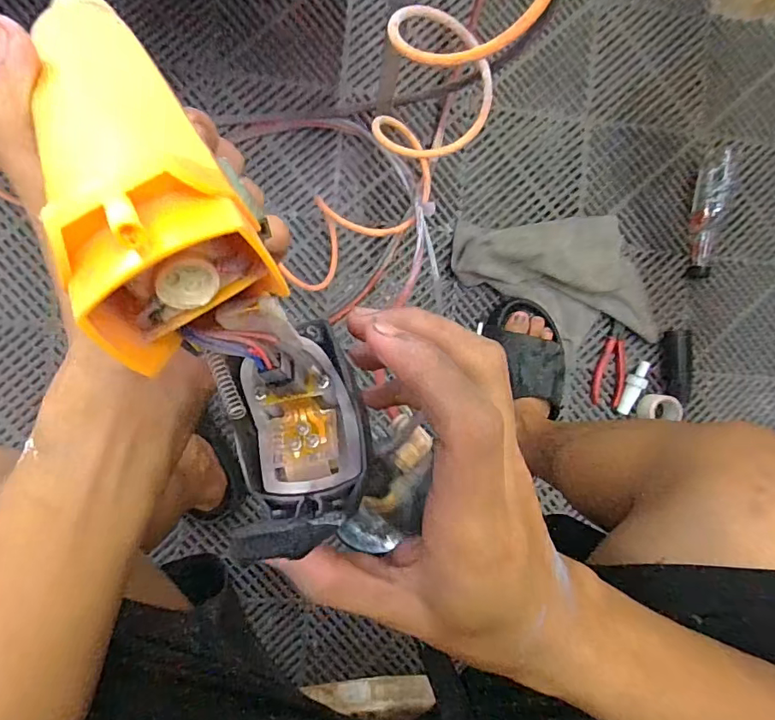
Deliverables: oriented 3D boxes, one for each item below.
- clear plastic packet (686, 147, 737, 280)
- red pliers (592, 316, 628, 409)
[{"bbox_3d":[0.531,-0.247,0.805,0.056,0.033,0.222,6,90,-7],"label":"clear plastic packet"},{"bbox_3d":[0.364,0.006,0.792,0.043,0.010,0.136,9,90,-7],"label":"red pliers"}]

